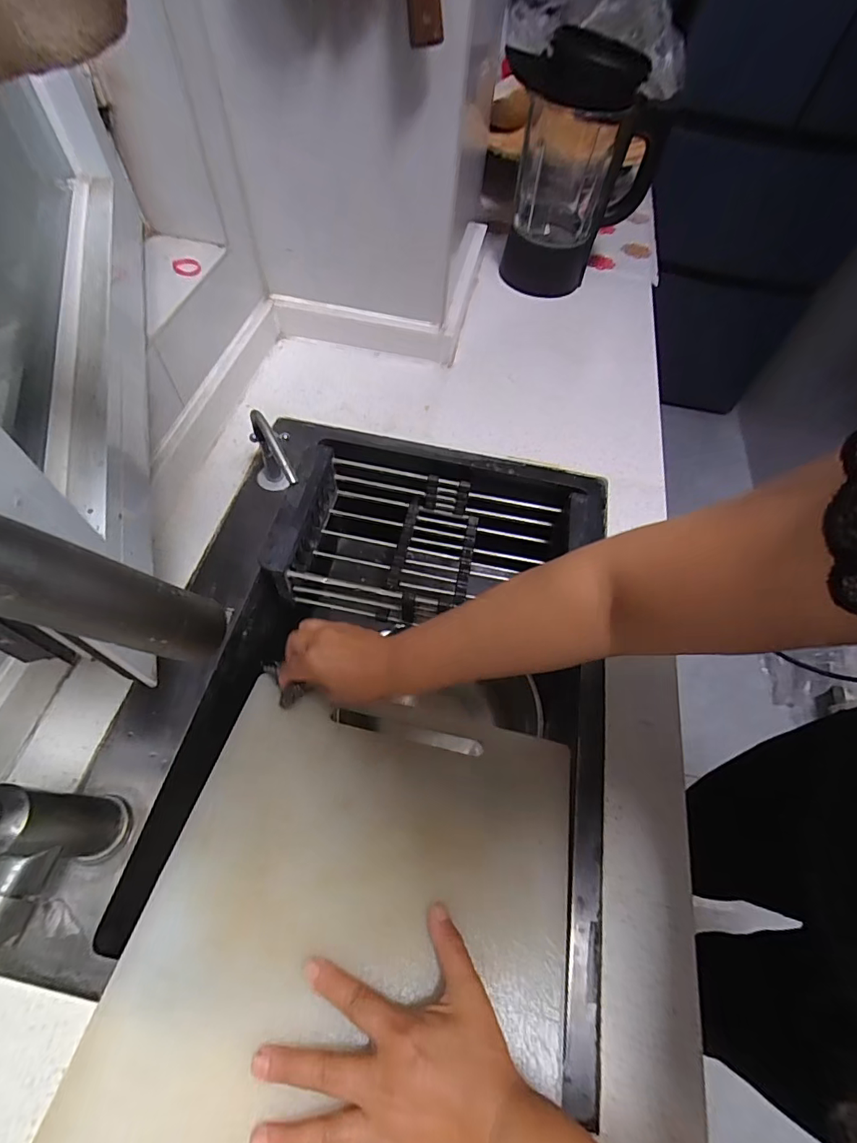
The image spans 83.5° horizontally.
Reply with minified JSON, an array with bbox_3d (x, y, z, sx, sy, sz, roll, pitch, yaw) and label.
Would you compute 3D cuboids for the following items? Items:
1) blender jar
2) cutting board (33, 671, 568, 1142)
[{"bbox_3d":[0.213,-0.597,0.741,0.224,0.309,0.167,3,59,-2],"label":"blender jar"},{"bbox_3d":[-0.065,0.304,0.338,0.310,0.013,0.439,13,50,5],"label":"cutting board"}]

